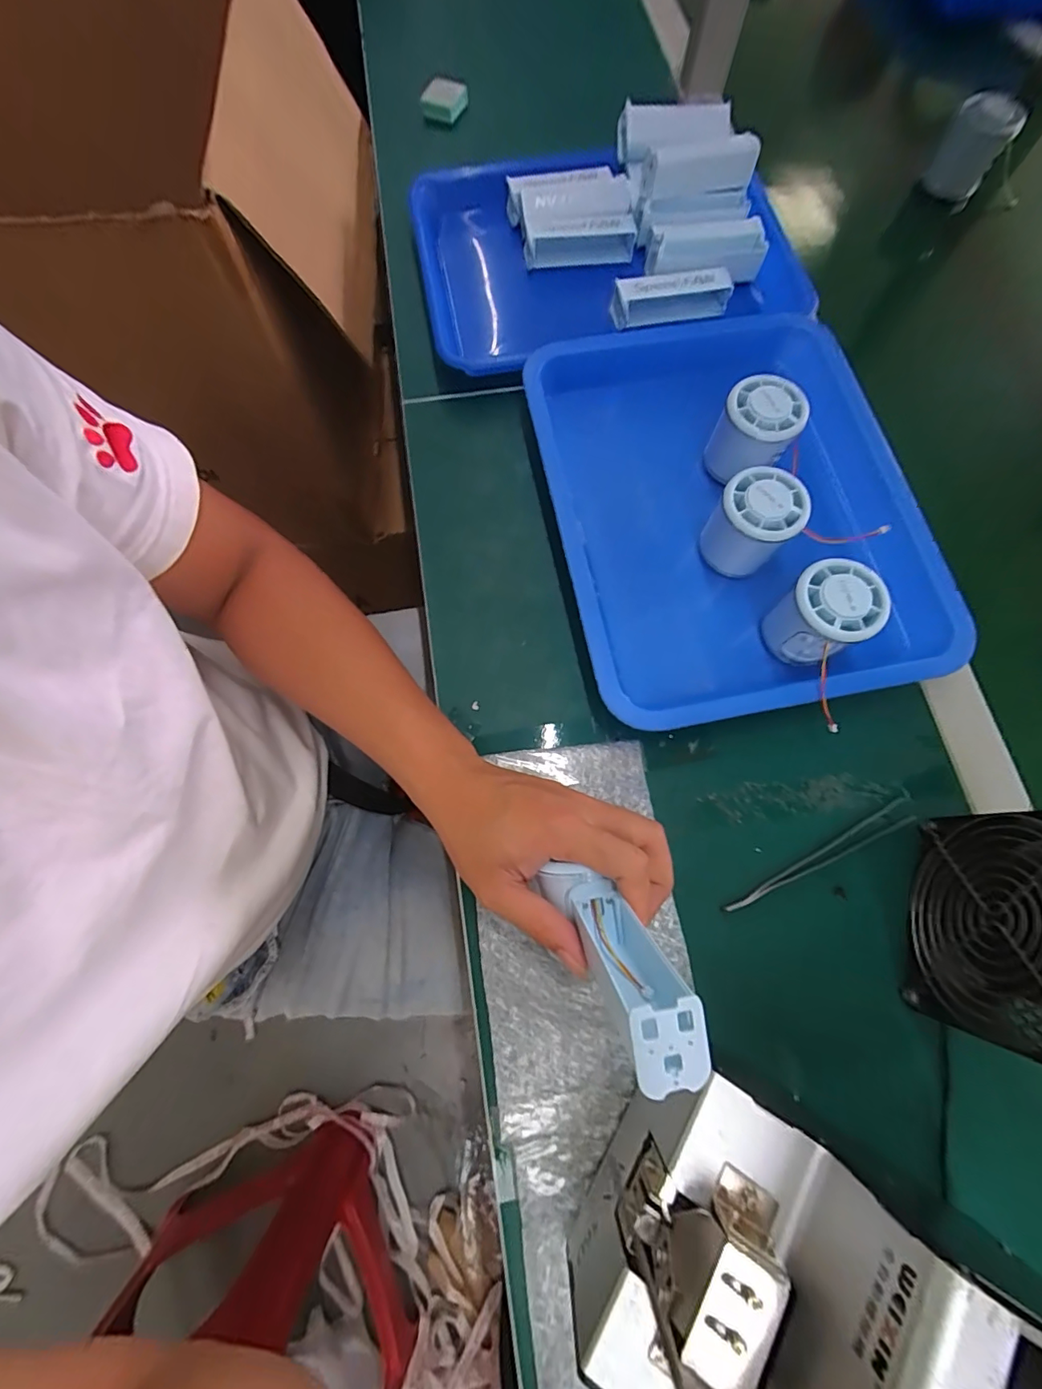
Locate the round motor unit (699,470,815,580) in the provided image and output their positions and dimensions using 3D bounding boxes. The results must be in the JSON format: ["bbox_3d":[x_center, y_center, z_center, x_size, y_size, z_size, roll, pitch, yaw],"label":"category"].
[{"bbox_3d":[0.167,-0.123,0.366,0.053,0.060,0.049,0,73,-1],"label":"round motor unit"}]

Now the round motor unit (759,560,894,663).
[{"bbox_3d":[0.203,-0.054,0.342,0.054,0.056,0.052,0,73,-1],"label":"round motor unit"}]

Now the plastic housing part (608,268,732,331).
[{"bbox_3d":[0.135,-0.356,0.455,0.105,0.023,0.034,-5,73,-3],"label":"plastic housing part"}]

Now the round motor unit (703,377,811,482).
[{"bbox_3d":[0.181,-0.204,0.391,0.054,0.064,0.050,0,73,-1],"label":"round motor unit"}]

